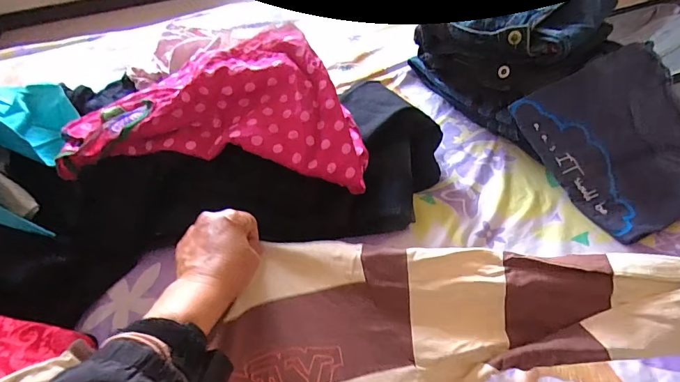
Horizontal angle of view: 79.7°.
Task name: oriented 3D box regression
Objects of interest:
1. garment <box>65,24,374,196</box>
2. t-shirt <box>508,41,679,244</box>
[{"bbox_3d":[-0.163,-0.137,0.578,0.389,0.103,0.259,-1,47,5],"label":"garment"},{"bbox_3d":[0.412,-0.074,0.578,0.244,0.030,0.240,-26,72,-8],"label":"t-shirt"}]

